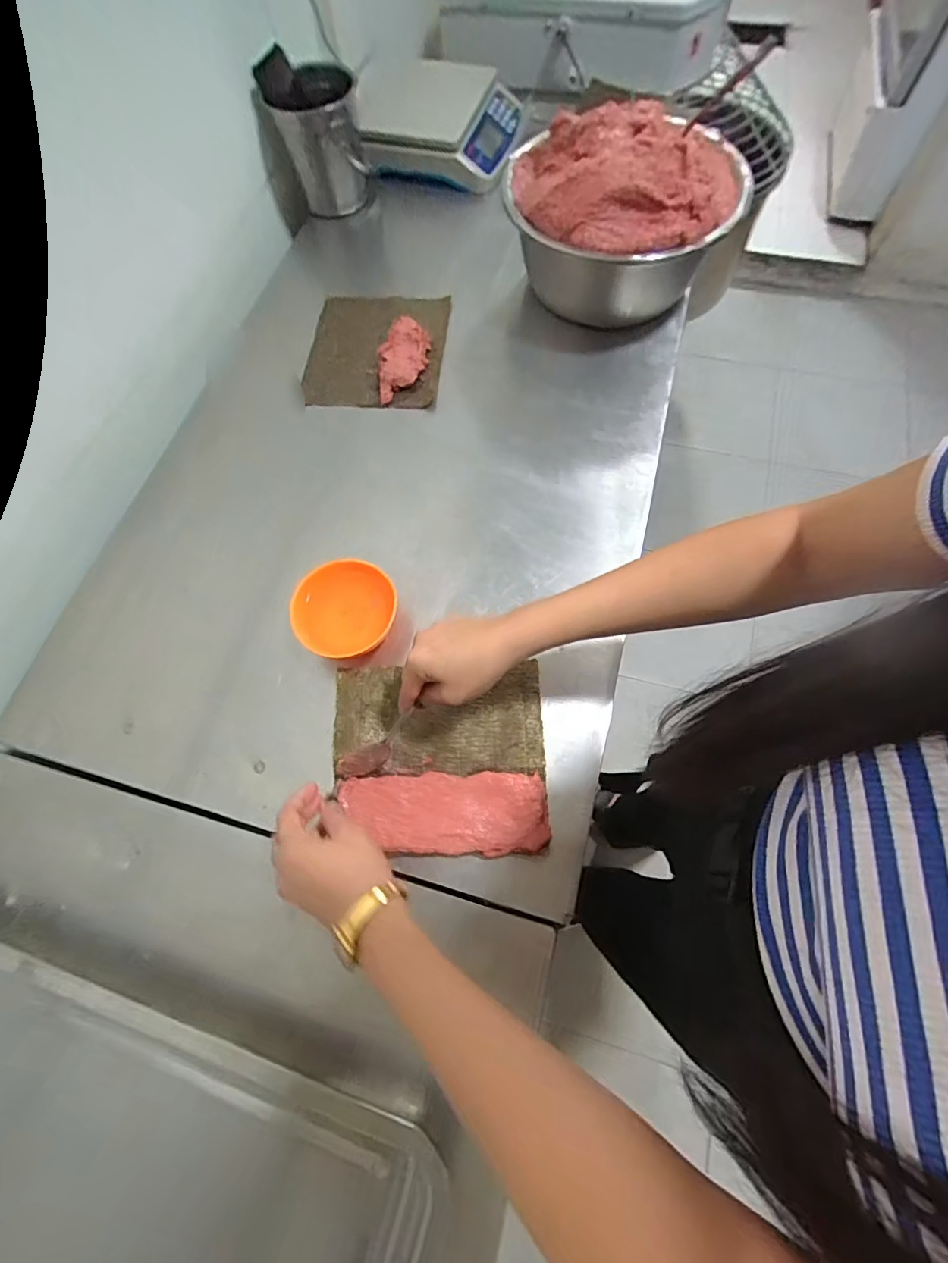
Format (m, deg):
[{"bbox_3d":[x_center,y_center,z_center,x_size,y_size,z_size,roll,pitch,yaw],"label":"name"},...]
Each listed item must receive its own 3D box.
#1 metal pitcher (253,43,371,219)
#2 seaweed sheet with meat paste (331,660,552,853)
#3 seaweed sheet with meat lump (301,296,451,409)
[{"bbox_3d":[-0.231,-0.734,0.751,0.125,0.147,0.147,-14,69,-3],"label":"metal pitcher"},{"bbox_3d":[-0.035,0.116,0.475,0.198,0.015,0.172,-1,69,2],"label":"seaweed sheet with meat paste"},{"bbox_3d":[-0.130,-0.388,0.663,0.172,0.029,0.198,4,69,4],"label":"seaweed sheet with meat lump"}]

